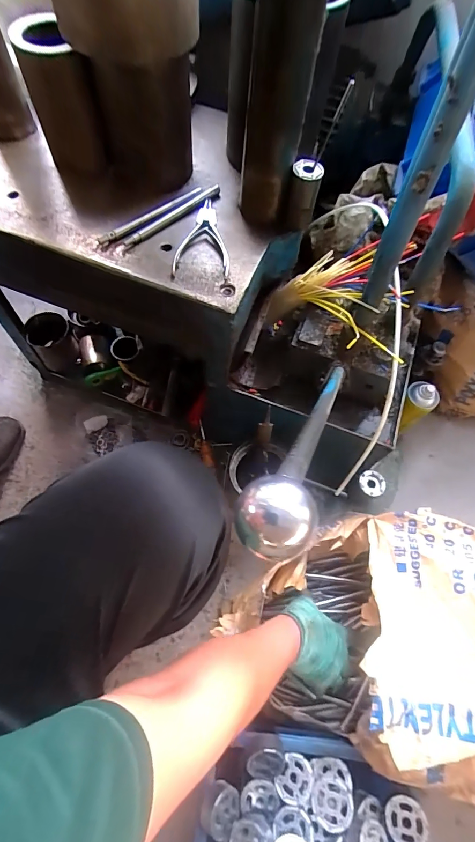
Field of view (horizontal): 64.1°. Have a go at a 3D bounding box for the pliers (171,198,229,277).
[{"bbox_3d":[-0.043,-0.241,0.498,0.068,0.015,0.140,6,66,-2],"label":"pliers"}]

